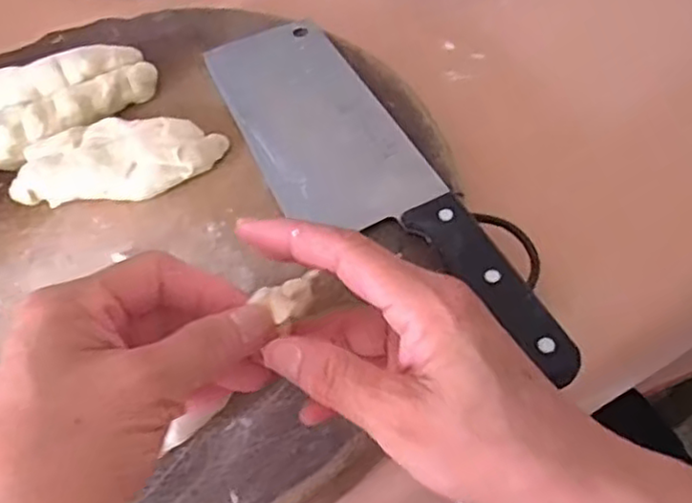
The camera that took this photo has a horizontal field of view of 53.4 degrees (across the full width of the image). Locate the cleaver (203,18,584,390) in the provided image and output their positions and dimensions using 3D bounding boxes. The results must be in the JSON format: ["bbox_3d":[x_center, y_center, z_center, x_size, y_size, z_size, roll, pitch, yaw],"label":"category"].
[{"bbox_3d":[0.005,-0.040,0.365,0.082,0.017,0.285,-22,56,-12],"label":"cleaver"}]

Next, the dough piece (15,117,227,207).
[{"bbox_3d":[-0.126,-0.051,0.384,0.110,0.016,0.047,-2,55,2],"label":"dough piece"}]

